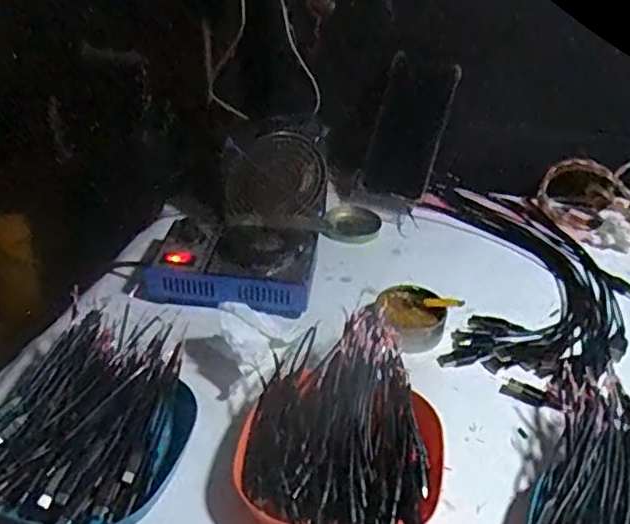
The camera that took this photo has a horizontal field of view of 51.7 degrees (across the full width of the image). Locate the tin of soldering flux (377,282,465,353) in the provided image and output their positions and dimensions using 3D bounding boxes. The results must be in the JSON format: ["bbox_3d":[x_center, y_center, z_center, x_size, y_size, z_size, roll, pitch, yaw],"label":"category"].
[{"bbox_3d":[0.089,0.051,0.599,0.062,0.030,0.073,24,41,27],"label":"tin of soldering flux"}]

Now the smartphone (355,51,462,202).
[{"bbox_3d":[0.111,-0.159,0.773,0.079,0.159,0.011,18,9,9],"label":"smartphone"}]

